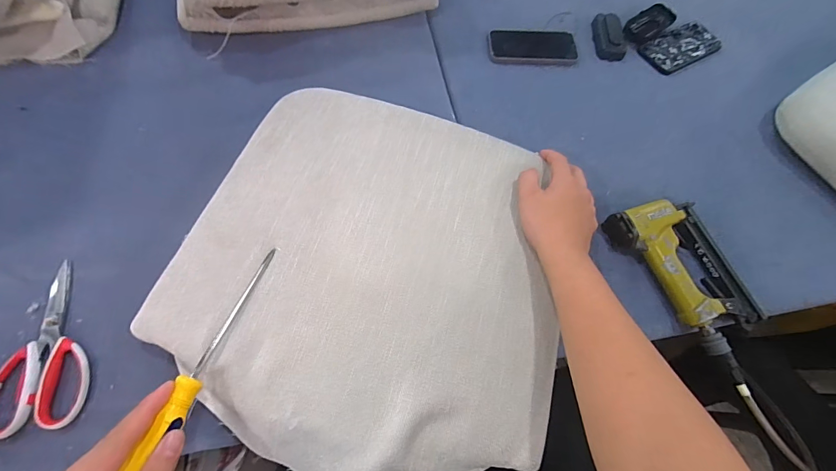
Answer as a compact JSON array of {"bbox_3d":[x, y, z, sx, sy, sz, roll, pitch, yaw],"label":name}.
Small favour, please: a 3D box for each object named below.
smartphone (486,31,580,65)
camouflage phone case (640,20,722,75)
[{"bbox_3d":[0.214,-0.352,0.659,0.157,0.004,0.077,3,73,4],"label":"smartphone"},{"bbox_3d":[0.504,-0.361,0.673,0.168,0.008,0.080,-28,69,-16],"label":"camouflage phone case"}]

